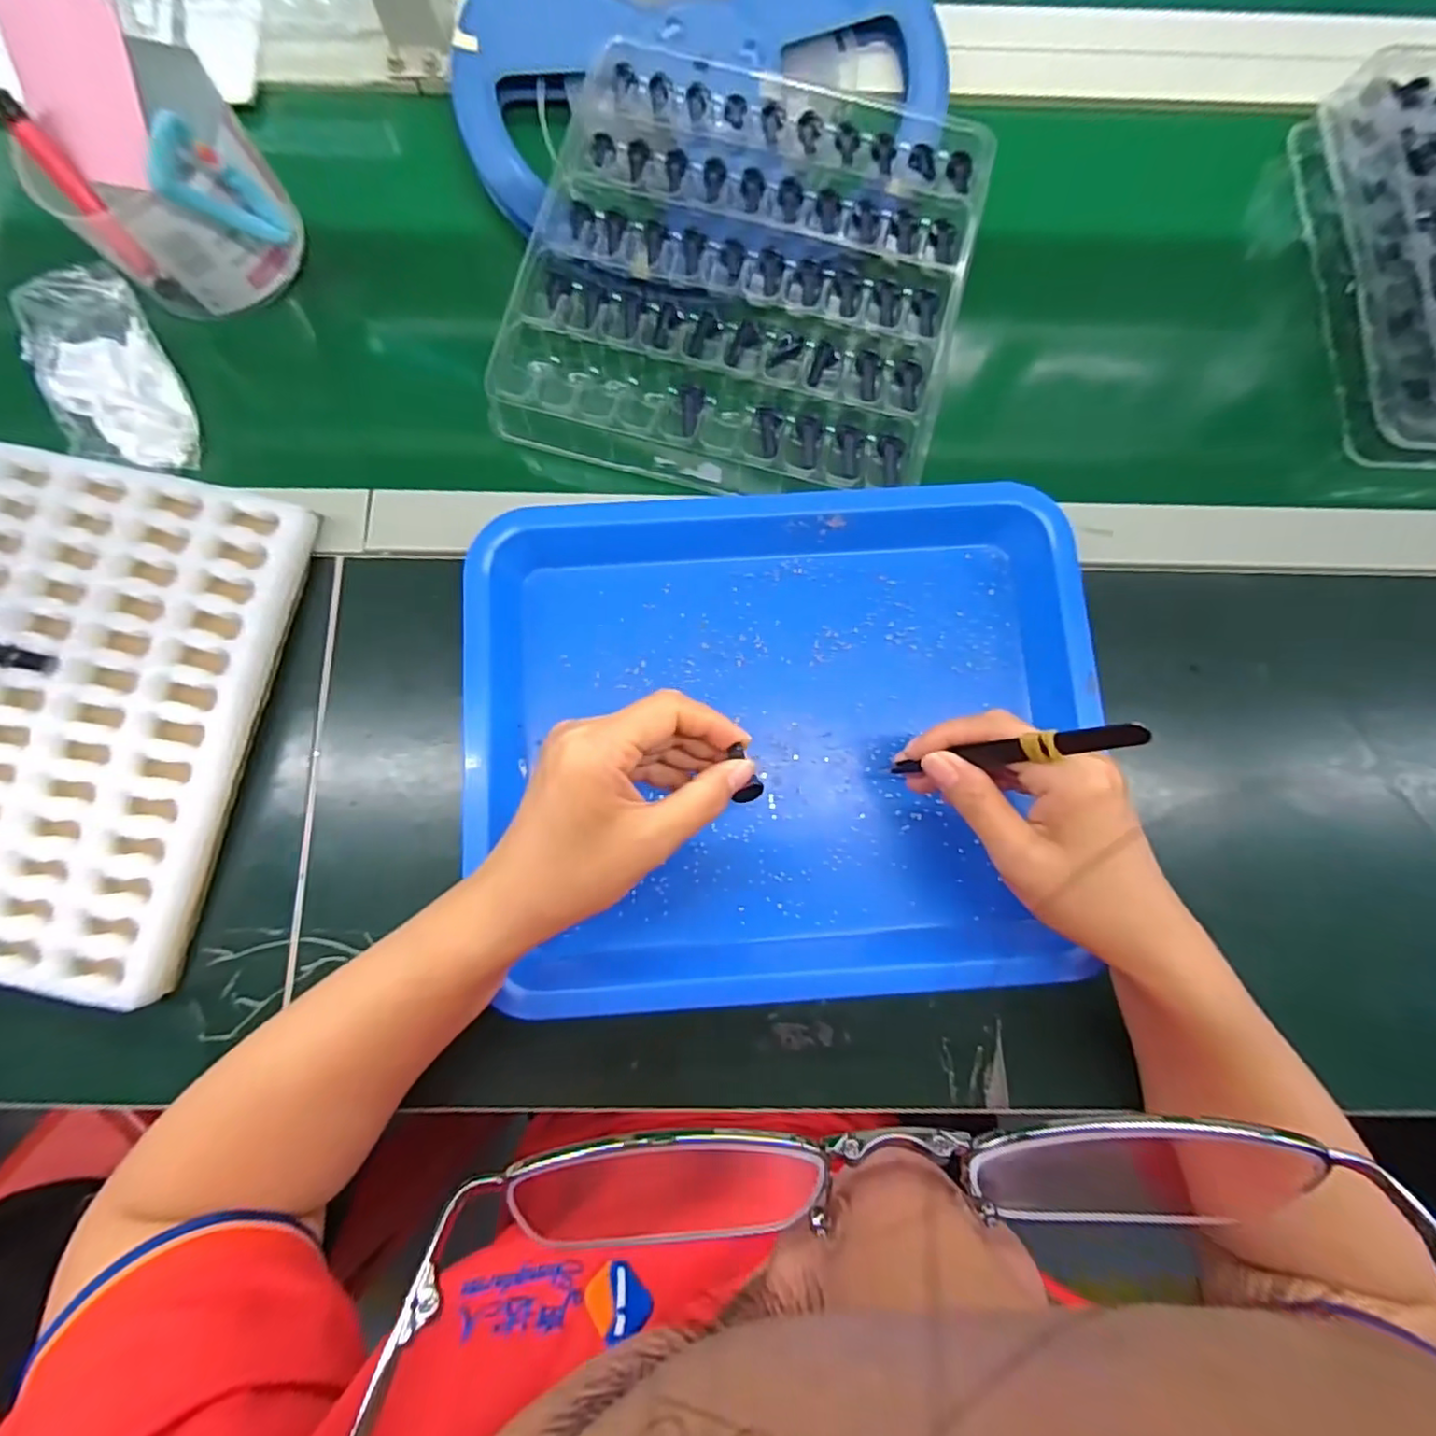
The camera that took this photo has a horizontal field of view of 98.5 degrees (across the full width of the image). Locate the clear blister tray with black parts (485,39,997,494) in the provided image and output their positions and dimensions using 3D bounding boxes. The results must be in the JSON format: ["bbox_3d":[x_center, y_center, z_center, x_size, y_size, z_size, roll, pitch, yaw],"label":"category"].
[{"bbox_3d":[0.020,-0.276,0.377,0.252,0.027,0.273,14,81,2],"label":"clear blister tray with black parts"}]

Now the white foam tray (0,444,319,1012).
[{"bbox_3d":[-0.350,-0.005,0.338,0.184,0.035,0.269,11,80,1],"label":"white foam tray"}]

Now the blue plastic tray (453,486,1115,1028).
[{"bbox_3d":[0.032,0.012,0.331,0.320,0.030,0.274,-1,80,-1],"label":"blue plastic tray"}]

